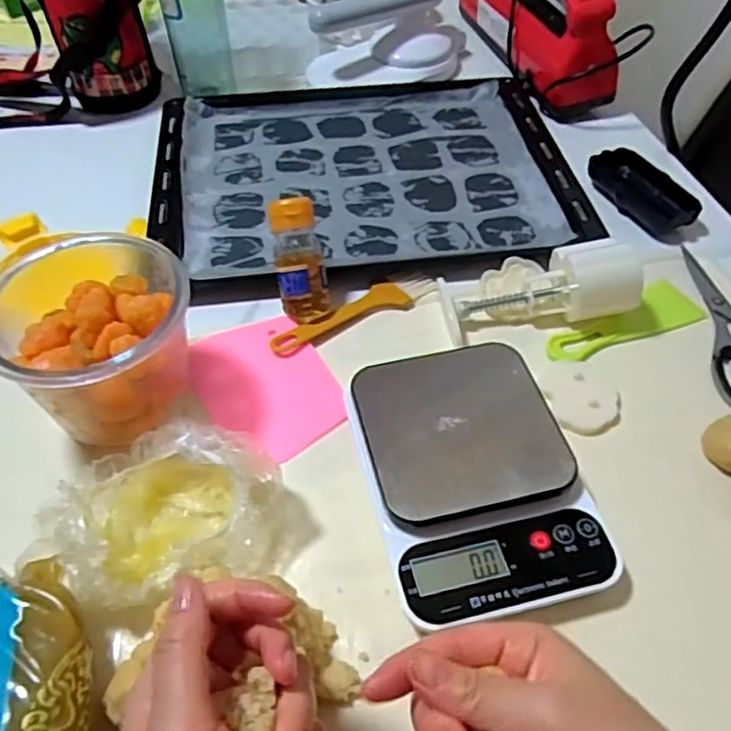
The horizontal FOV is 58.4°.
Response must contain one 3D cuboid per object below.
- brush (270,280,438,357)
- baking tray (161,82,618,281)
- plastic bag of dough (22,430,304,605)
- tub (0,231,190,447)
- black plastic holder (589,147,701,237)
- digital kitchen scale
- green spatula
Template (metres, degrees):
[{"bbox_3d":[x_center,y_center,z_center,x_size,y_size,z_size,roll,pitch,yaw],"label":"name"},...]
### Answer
[{"bbox_3d":[-0.009,-0.044,0.527,0.144,0.010,0.032,-23,55,-17],"label":"brush"},{"bbox_3d":[-0.004,-0.202,0.656,0.394,0.021,0.306,-6,52,-4],"label":"baking tray"},{"bbox_3d":[-0.118,0.086,0.391,0.149,0.062,0.094,-19,54,-14],"label":"plastic bag of dough"},{"bbox_3d":[-0.175,-0.012,0.435,0.114,0.117,0.108,0,52,0],"label":"tub"},{"bbox_3d":[0.261,-0.166,0.618,0.052,0.022,0.109,-29,57,-20],"label":"black plastic holder"},{"bbox_3d":[0.066,0.068,0.417,0.131,0.037,0.179,-12,52,-9],"label":"digital kitchen scale"},{"bbox_3d":[0.201,-0.035,0.521,0.138,0.006,0.049,-18,54,-13],"label":"green spatula"}]

